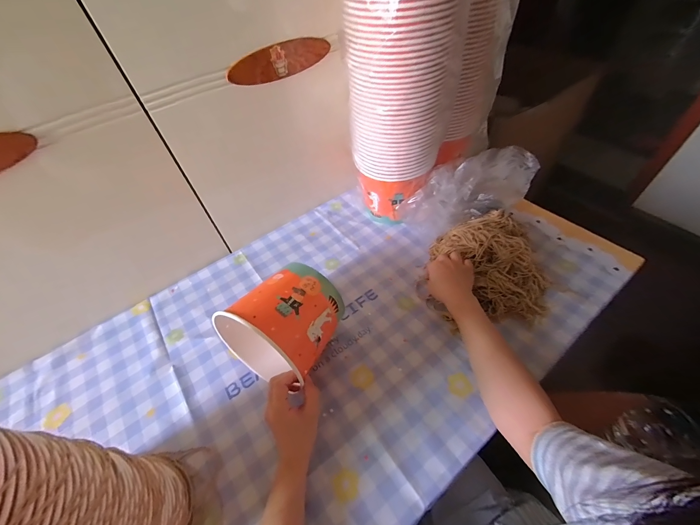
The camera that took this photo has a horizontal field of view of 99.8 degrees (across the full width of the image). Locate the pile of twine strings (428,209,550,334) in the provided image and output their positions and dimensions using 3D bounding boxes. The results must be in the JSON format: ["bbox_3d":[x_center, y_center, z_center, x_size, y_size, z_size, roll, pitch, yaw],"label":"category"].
[{"bbox_3d":[0.259,-0.002,0.548,0.194,0.078,0.217,-4,50,2],"label":"pile of twine strings"}]

